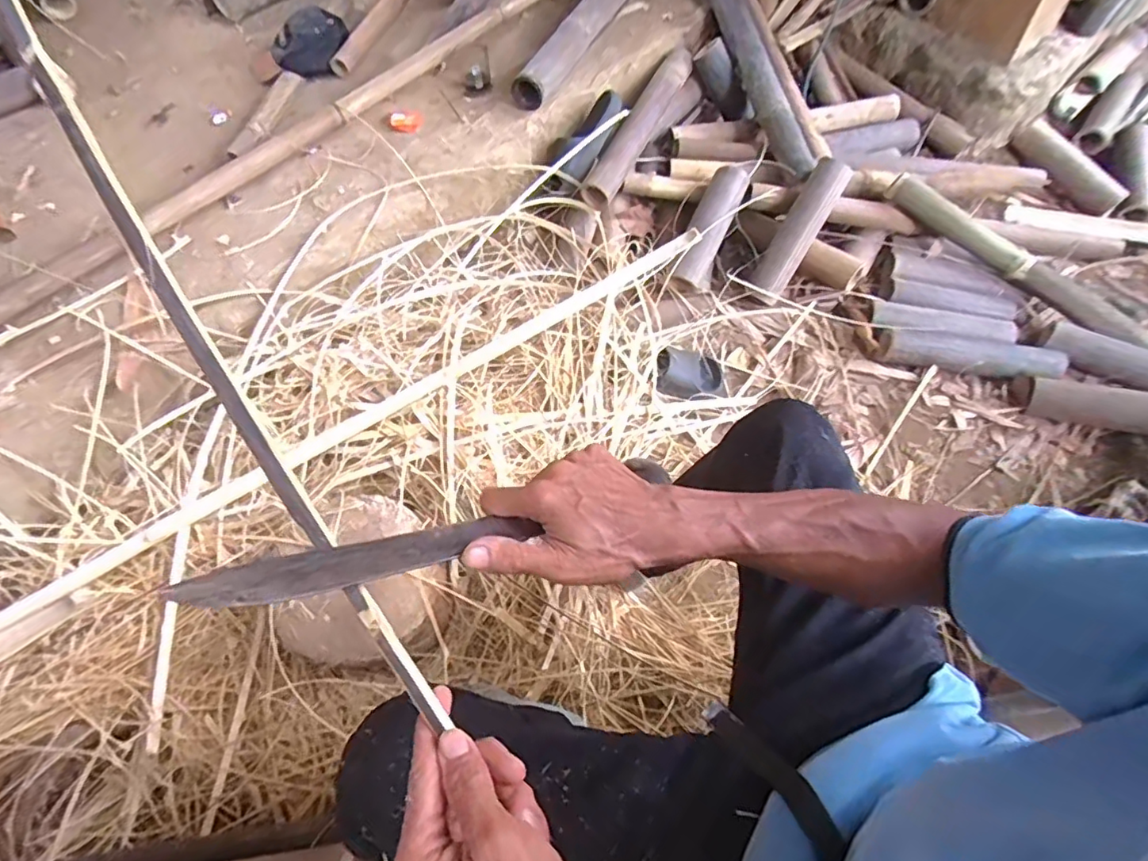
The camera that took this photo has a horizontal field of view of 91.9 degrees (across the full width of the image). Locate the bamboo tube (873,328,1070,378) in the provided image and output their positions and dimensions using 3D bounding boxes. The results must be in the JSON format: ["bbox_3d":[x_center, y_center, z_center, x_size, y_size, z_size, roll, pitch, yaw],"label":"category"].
[{"bbox_3d":[0.860,-0.162,1.199,0.387,0.064,0.080,6,62,4],"label":"bamboo tube"}]

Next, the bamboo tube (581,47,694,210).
[{"bbox_3d":[0.150,-0.706,1.301,0.070,0.070,0.483,26,72,9],"label":"bamboo tube"}]

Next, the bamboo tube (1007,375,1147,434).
[{"bbox_3d":[1.119,-0.044,1.129,0.400,0.082,0.093,16,63,9],"label":"bamboo tube"}]

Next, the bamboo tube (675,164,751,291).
[{"bbox_3d":[0.303,-0.461,1.241,0.099,0.108,0.268,20,64,11],"label":"bamboo tube"}]

